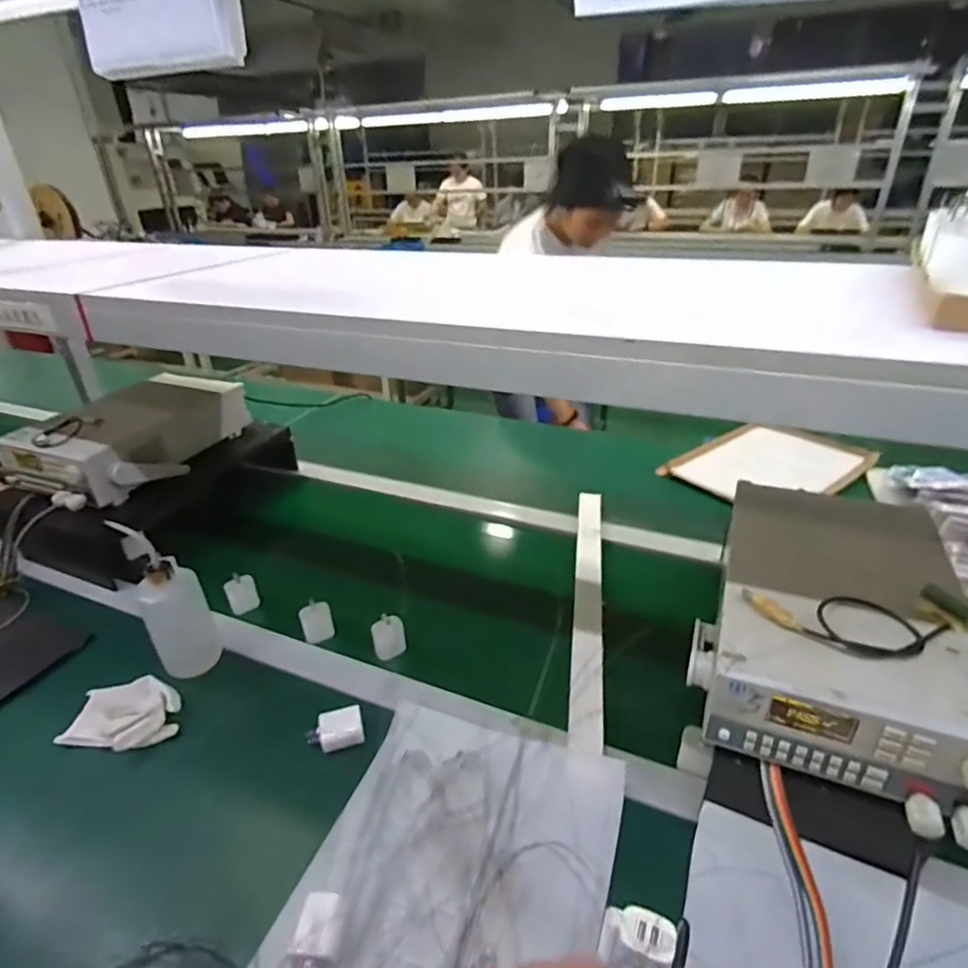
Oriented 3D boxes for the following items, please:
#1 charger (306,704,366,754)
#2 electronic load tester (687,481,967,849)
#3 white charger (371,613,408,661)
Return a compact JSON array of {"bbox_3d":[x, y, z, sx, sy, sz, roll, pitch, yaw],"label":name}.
[{"bbox_3d":[-0.173,0.290,0.671,0.064,0.027,0.044,-15,66,-18],"label":"charger"},{"bbox_3d":[0.359,0.131,0.584,0.230,0.097,0.343,14,34,26],"label":"electronic load tester"},{"bbox_3d":[-0.132,0.214,0.793,0.045,0.060,0.027,-9,31,-11],"label":"white charger"}]

